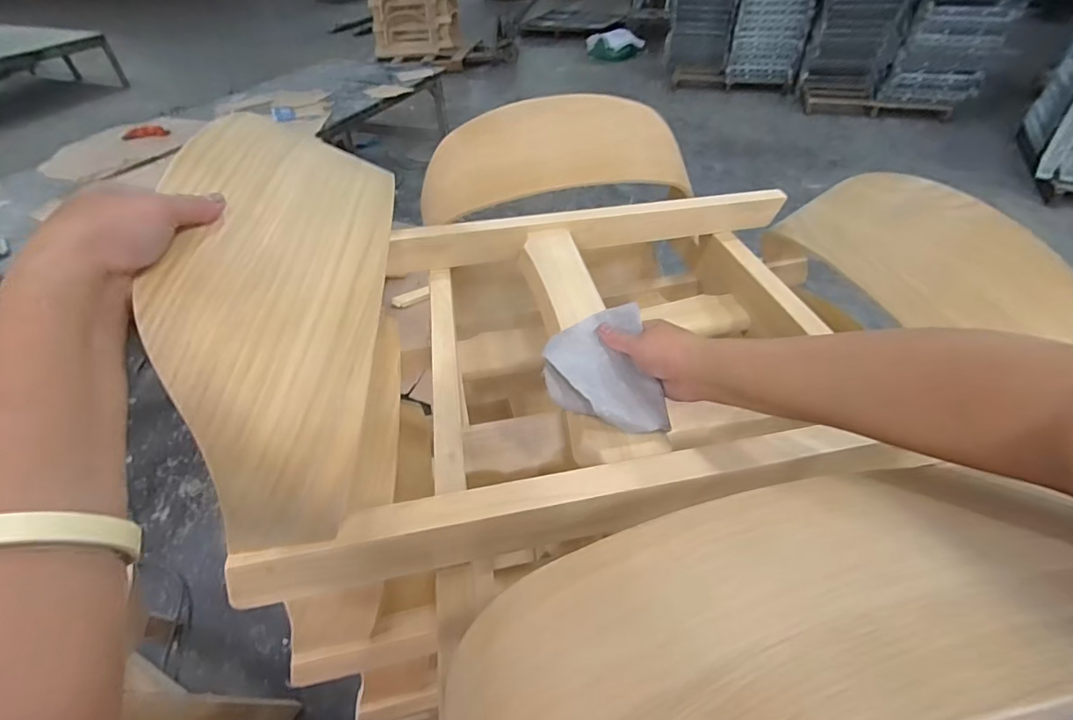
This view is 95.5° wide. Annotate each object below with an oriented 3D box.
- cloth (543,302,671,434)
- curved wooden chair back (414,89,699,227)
[{"bbox_3d":[0.063,0.008,0.464,0.105,0.048,0.128,-9,45,-6],"label":"cloth"},{"bbox_3d":[0.046,-0.340,0.807,0.476,0.157,0.109,-14,46,-10],"label":"curved wooden chair back"}]

